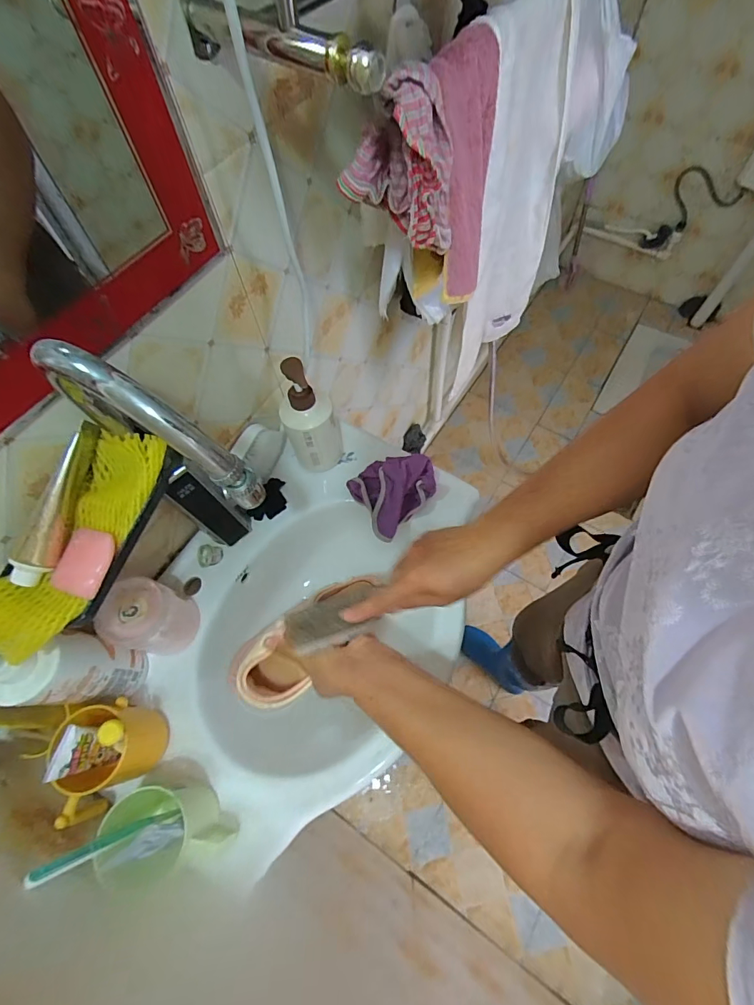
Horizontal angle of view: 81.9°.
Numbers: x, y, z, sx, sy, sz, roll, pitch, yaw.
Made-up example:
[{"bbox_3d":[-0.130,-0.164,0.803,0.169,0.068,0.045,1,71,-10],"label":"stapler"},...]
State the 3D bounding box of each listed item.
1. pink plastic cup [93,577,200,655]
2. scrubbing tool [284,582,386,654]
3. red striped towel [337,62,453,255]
[{"bbox_3d":[-0.287,0.153,0.564,0.083,0.111,0.081,-1,63,2],"label":"pink plastic cup"},{"bbox_3d":[-0.044,0.119,0.450,0.095,0.020,0.043,-23,64,-9],"label":"scrubbing tool"},{"bbox_3d":[0.021,-0.309,0.410,0.089,0.137,0.071,25,67,15],"label":"red striped towel"}]

